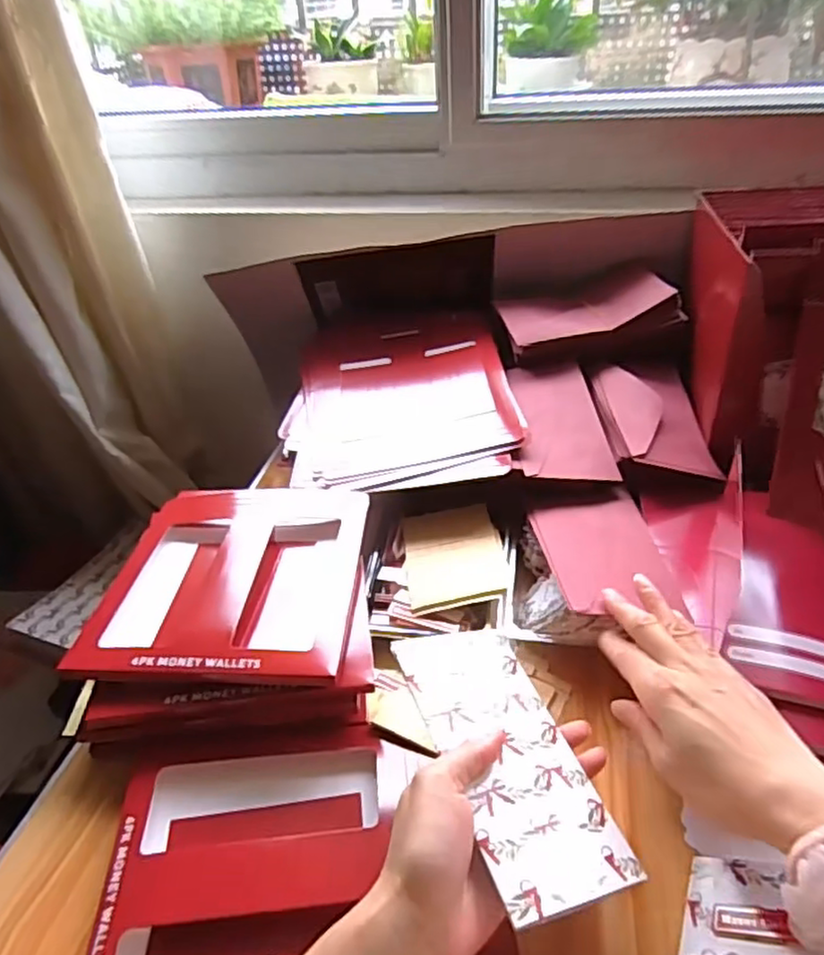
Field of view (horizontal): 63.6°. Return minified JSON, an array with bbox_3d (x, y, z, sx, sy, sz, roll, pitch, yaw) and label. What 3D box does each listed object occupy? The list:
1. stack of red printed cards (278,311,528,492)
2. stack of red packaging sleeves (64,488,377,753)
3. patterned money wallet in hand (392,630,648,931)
[{"bbox_3d":[-0.015,-0.104,0.739,0.240,0.055,0.316,-2,36,1],"label":"stack of red printed cards"},{"bbox_3d":[-0.140,0.093,0.555,0.210,0.055,0.262,-4,36,-1],"label":"stack of red packaging sleeves"},{"bbox_3d":[0.058,0.161,0.397,0.085,0.005,0.175,0,37,-27],"label":"patterned money wallet in hand"}]

